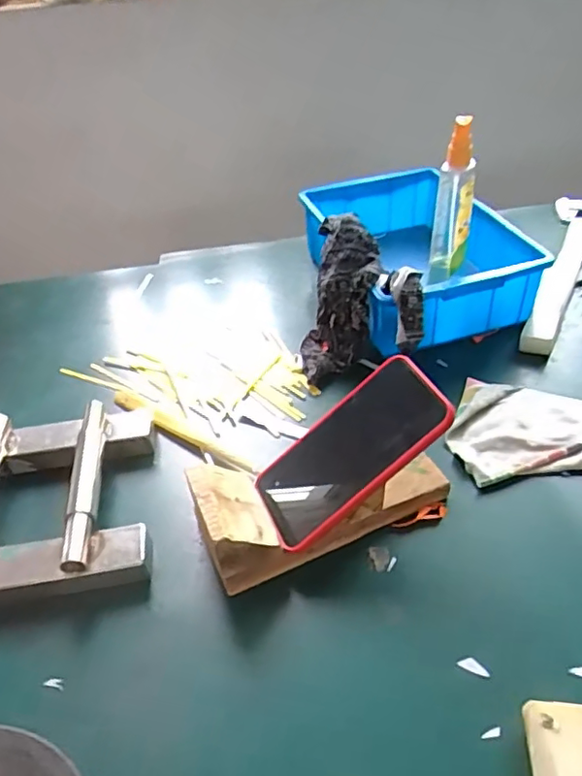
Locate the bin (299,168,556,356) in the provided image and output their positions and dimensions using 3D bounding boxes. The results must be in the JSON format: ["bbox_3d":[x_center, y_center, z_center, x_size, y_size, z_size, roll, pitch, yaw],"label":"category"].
[{"bbox_3d":[0.145,-0.170,0.744,0.222,0.088,0.297,-18,41,-13],"label":"bin"}]

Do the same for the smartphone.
[{"bbox_3d":[0.046,0.049,0.472,0.163,0.017,0.084,-44,46,8],"label":"smartphone"}]

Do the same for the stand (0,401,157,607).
[{"bbox_3d":[-0.206,0.093,0.519,0.166,0.051,0.184,-12,40,-6],"label":"stand"}]

